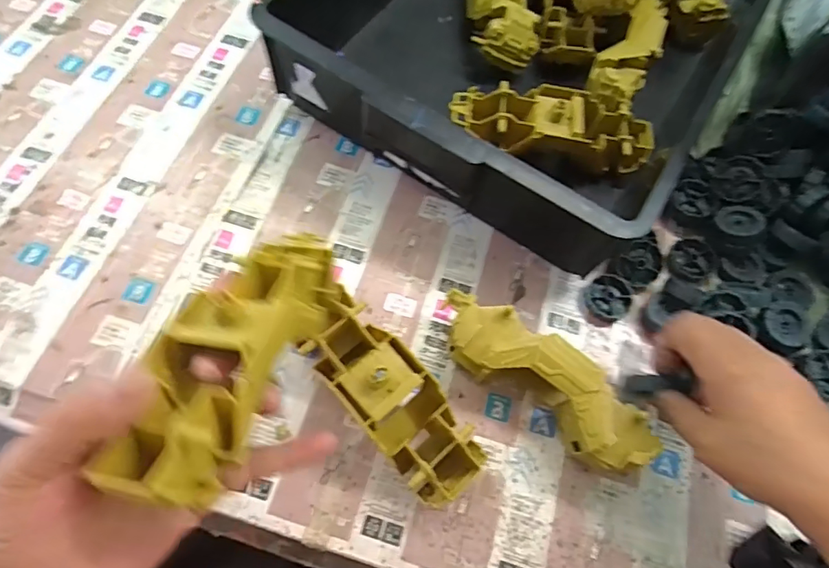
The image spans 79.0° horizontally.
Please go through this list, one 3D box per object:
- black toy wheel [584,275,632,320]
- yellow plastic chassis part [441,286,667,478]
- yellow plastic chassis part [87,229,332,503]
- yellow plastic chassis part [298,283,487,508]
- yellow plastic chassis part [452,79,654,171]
[{"bbox_3d":[0.163,0.011,0.422,0.036,0.012,0.038,1,65,-2],"label":"black toy wheel"},{"bbox_3d":[0.089,0.072,0.364,0.164,0.057,0.053,35,69,13],"label":"yellow plastic chassis part"},{"bbox_3d":[-0.092,0.027,0.264,0.058,0.047,0.173,15,43,5],"label":"yellow plastic chassis part"},{"bbox_3d":[-0.018,0.078,0.355,0.055,0.057,0.155,-39,73,-18],"label":"yellow plastic chassis part"},{"bbox_3d":[0.124,-0.142,0.453,0.181,0.038,0.064,7,65,1],"label":"yellow plastic chassis part"}]

